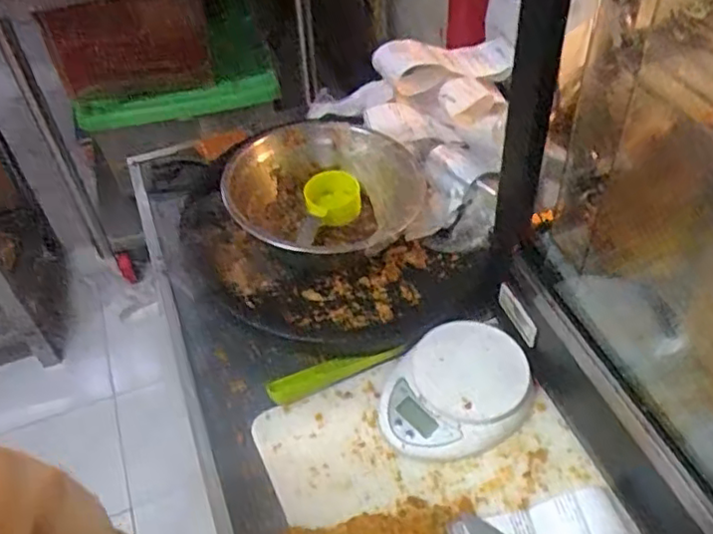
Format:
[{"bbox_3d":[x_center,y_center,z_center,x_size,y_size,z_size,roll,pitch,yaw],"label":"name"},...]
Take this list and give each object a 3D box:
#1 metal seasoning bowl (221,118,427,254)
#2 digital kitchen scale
[{"bbox_3d":[-0.028,-0.078,0.733,0.203,0.068,0.227,-31,53,-23],"label":"metal seasoning bowl"},{"bbox_3d":[0.089,0.112,0.598,0.143,0.034,0.116,-26,51,-19],"label":"digital kitchen scale"}]

